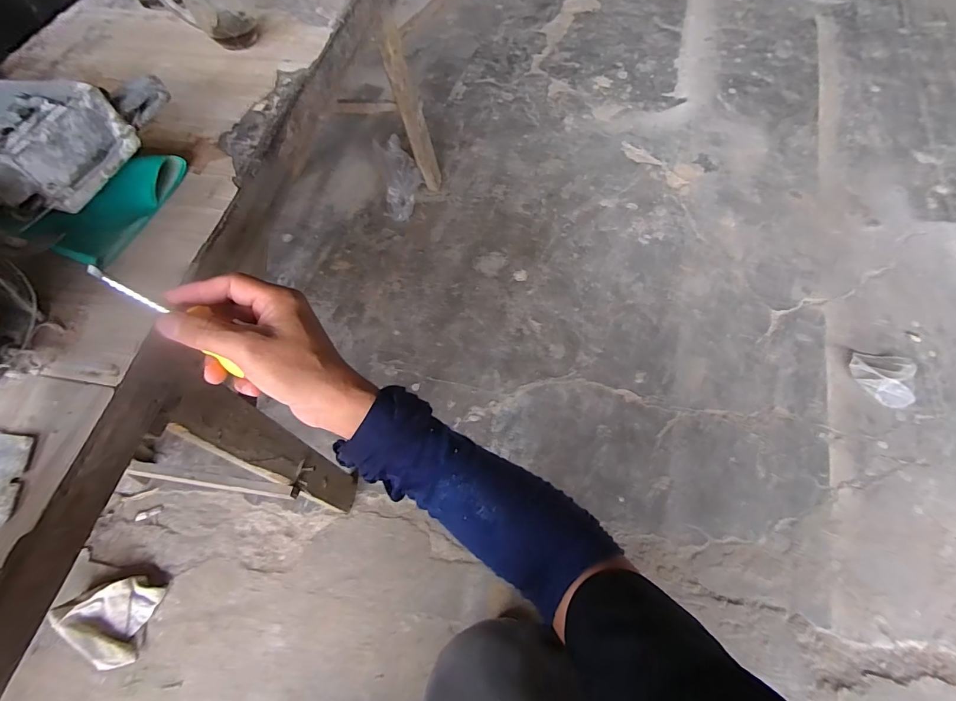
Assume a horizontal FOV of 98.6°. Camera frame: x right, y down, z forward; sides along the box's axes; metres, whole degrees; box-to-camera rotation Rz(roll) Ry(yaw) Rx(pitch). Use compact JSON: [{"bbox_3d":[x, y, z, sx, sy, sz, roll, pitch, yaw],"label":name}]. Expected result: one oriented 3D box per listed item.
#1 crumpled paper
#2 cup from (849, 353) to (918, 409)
[{"bbox_3d":[-0.539,0.395,0.616,0.123,0.052,0.104,34,70,17],"label":"crumpled paper"},{"bbox_3d":[0.751,0.053,0.756,0.112,0.024,0.103,-1,64,2],"label":"cup"}]

